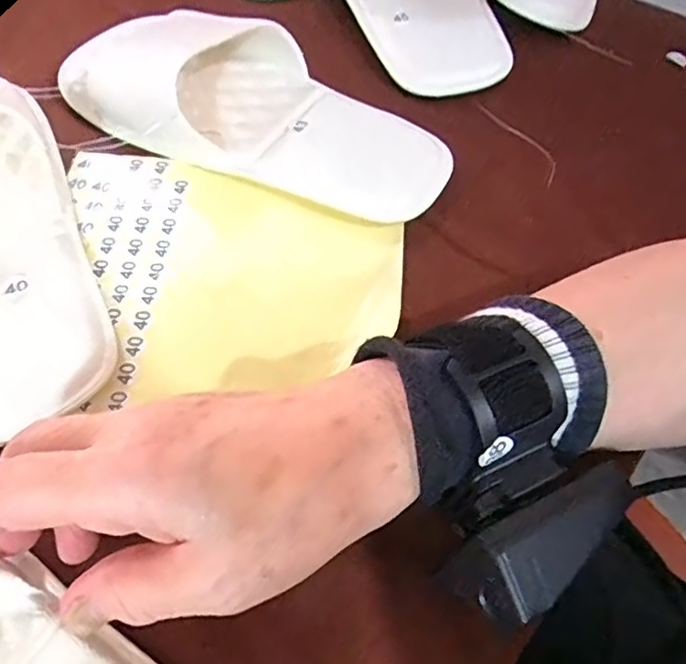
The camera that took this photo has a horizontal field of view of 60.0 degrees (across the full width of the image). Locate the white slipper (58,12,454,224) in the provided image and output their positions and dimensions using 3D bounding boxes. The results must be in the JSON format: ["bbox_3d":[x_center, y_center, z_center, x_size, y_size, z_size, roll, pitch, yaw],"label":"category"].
[{"bbox_3d":[-0.051,-0.132,0.329,0.233,0.042,0.097,27,63,13],"label":"white slipper"}]

